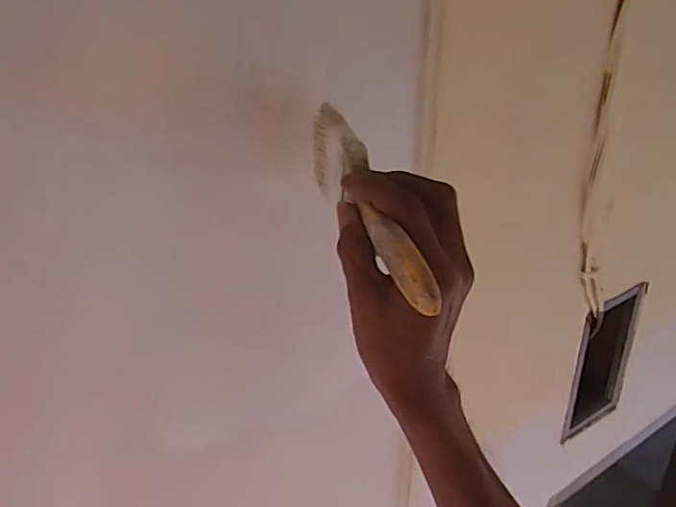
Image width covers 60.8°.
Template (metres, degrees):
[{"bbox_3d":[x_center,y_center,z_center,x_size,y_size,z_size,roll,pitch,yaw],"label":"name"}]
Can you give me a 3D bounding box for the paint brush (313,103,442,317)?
[{"bbox_3d":[0.016,-0.026,0.351,0.018,0.055,0.188,-8,41,-14],"label":"paint brush"}]

